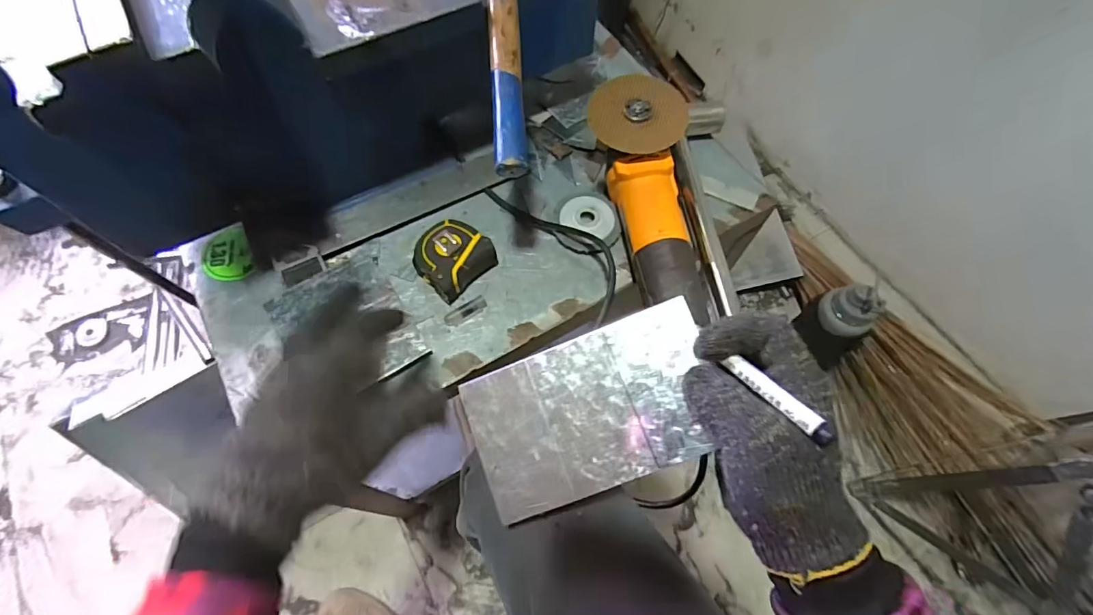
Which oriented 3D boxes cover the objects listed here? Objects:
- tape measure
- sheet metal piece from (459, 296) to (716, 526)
[{"bbox_3d":[-0.098,-0.053,0.498,0.066,0.031,0.073,39,70,17],"label":"tape measure"},{"bbox_3d":[0.031,0.069,0.323,0.160,0.004,0.098,-23,78,6],"label":"sheet metal piece"}]

